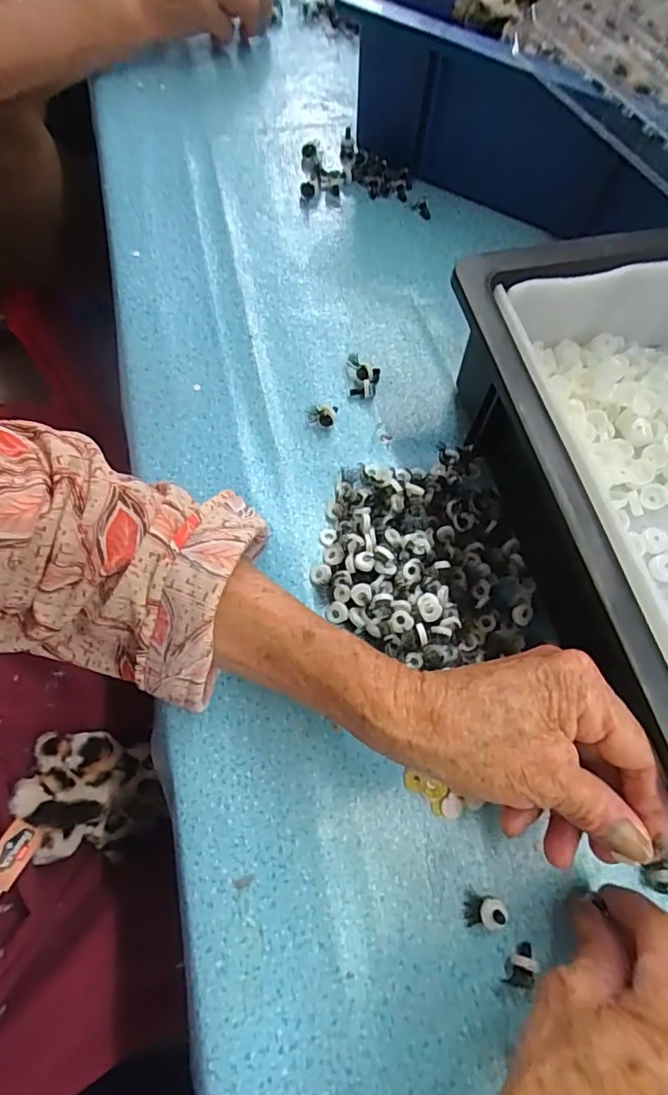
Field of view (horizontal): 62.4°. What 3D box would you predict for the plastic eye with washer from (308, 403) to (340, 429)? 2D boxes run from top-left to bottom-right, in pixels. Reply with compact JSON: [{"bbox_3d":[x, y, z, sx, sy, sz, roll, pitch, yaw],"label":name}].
[{"bbox_3d":[-0.007,-0.091,0.373,0.017,0.009,0.019,18,68,5],"label":"plastic eye with washer"}]

